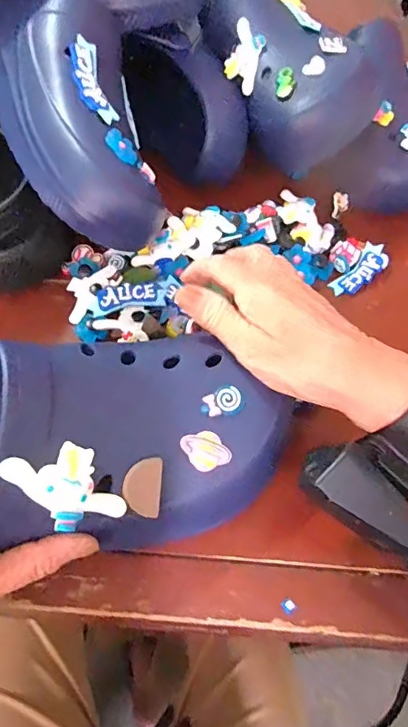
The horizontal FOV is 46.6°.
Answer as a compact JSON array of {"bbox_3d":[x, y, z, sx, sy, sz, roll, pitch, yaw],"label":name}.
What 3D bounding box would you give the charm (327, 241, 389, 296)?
[{"bbox_3d":[0.138,-0.081,0.416,0.061,0.006,0.023,-42,68,-11],"label":"charm"}]

